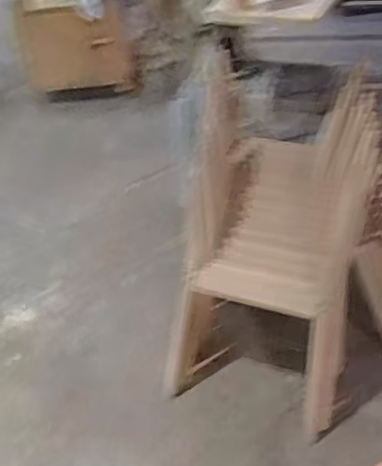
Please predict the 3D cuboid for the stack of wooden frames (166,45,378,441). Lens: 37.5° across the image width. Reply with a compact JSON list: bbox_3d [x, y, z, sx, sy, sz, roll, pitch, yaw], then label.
[{"bbox_3d":[0.235,0.017,1.610,0.463,0.637,0.721,7,44,13],"label":"stack of wooden frames"}]

